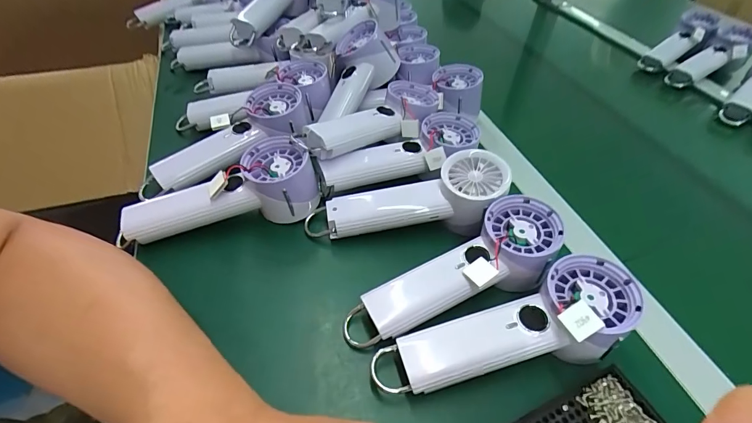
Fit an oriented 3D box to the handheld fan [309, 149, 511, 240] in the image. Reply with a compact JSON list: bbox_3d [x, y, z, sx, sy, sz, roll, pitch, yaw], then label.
[{"bbox_3d":[0.031,-0.003,0.367,0.188,0.050,0.061,-13,47,5],"label":"handheld fan"}]

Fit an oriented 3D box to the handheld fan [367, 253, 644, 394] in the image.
[{"bbox_3d":[0.094,0.089,0.275,0.197,0.055,0.062,-18,49,-2],"label":"handheld fan"}]

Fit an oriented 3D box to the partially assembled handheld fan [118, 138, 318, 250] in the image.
[{"bbox_3d":[-0.149,-0.015,0.359,0.180,0.072,0.069,-11,48,-14],"label":"partially assembled handheld fan"}]

